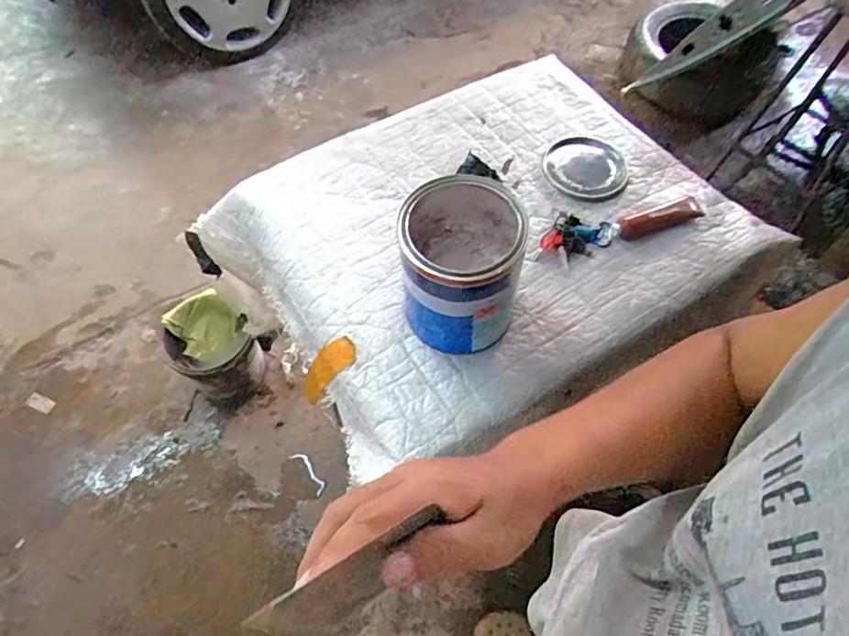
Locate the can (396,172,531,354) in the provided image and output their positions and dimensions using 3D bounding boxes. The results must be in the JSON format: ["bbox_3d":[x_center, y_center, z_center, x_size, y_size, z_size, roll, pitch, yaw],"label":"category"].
[{"bbox_3d":[0.044,-0.064,0.792,0.150,0.213,0.149,-1,59,1],"label":"can"}]

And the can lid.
[{"bbox_3d":[0.295,-0.267,1.029,0.150,0.023,0.150,-1,59,1],"label":"can lid"}]

